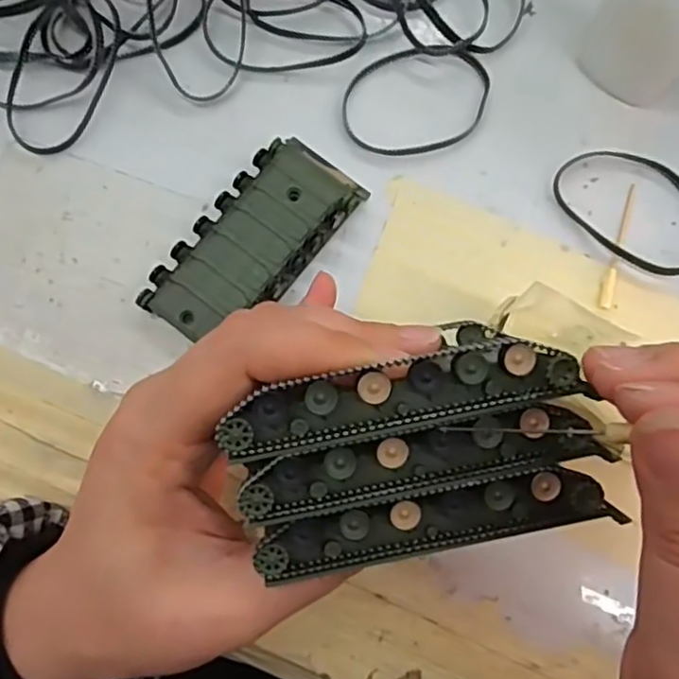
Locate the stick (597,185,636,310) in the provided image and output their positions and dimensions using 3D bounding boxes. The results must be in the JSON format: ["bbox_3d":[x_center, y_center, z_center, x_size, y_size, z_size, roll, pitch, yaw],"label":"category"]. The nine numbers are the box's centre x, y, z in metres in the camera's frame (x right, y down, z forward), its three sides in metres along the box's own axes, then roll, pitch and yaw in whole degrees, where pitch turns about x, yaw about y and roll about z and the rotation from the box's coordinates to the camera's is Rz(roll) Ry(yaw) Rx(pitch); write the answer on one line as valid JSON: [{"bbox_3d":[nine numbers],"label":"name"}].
[{"bbox_3d":[0.119,-0.040,0.279,0.006,0.004,0.060,21,79,3],"label":"stick"}]

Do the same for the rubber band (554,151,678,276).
[{"bbox_3d":[0.129,-0.058,0.283,0.070,0.004,0.048,40,80,6],"label":"rubber band"}]

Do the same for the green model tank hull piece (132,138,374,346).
[{"bbox_3d":[-0.033,-0.039,0.269,0.043,0.016,0.096,39,80,6],"label":"green model tank hull piece"}]

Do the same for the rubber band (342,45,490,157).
[{"bbox_3d":[0.034,-0.106,0.289,0.066,0.006,0.048,-7,79,-3],"label":"rubber band"}]

